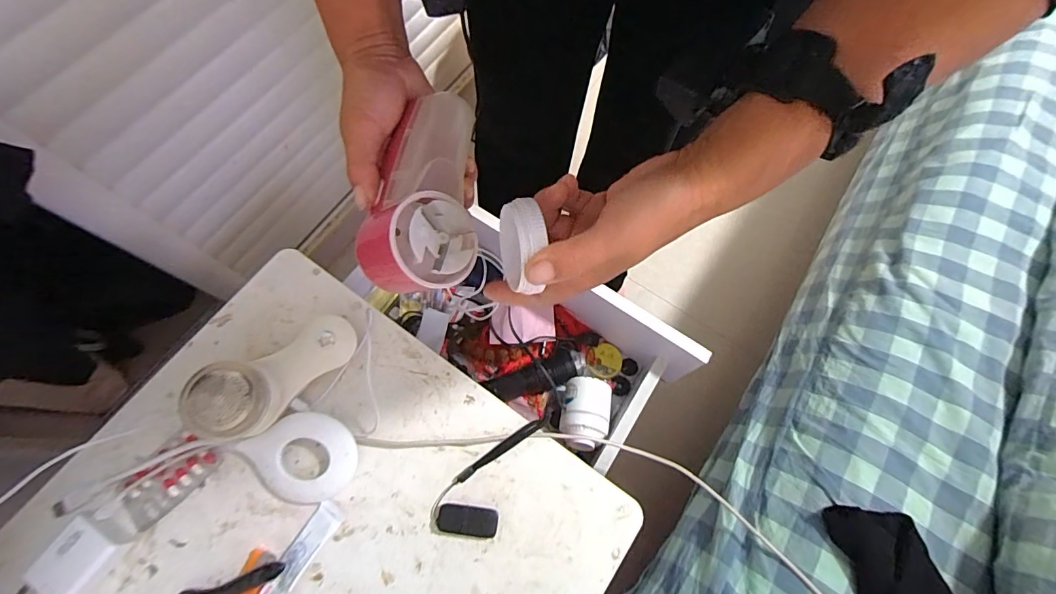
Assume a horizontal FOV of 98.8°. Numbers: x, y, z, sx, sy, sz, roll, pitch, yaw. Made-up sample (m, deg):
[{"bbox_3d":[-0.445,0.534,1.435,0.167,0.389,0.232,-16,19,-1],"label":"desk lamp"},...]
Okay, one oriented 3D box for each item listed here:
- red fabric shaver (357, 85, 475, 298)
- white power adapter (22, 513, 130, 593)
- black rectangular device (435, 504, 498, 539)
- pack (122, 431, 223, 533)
[{"bbox_3d":[-0.068,-0.067,0.284,0.074,0.045,0.133,2,68,-1],"label":"red fabric shaver"},{"bbox_3d":[-0.382,0.222,0.386,0.047,0.026,0.061,25,72,7],"label":"white power adapter"},{"bbox_3d":[-0.055,0.204,0.414,0.054,0.008,0.024,9,71,2],"label":"black rectangular device"},{"bbox_3d":[-0.333,0.165,0.418,0.051,0.010,0.082,42,75,12],"label":"pack"}]

